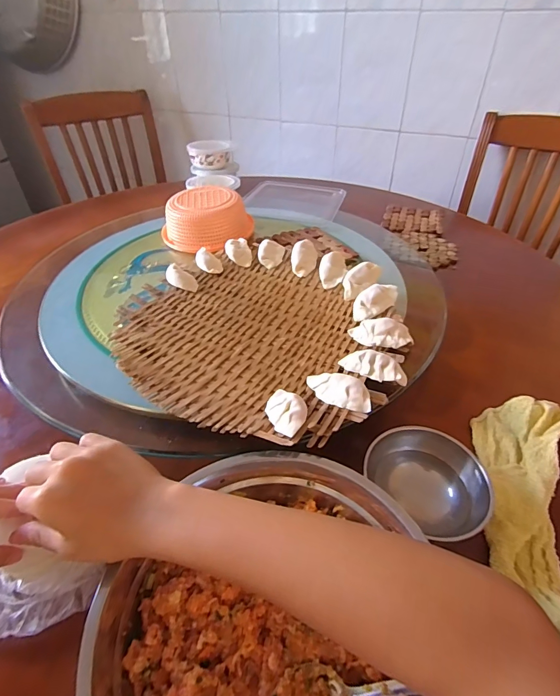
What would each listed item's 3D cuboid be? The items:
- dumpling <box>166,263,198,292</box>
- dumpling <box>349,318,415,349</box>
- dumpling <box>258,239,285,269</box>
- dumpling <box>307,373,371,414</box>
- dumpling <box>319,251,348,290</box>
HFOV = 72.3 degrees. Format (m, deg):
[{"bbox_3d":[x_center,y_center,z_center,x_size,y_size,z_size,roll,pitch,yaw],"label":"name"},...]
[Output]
[{"bbox_3d":[-0.146,-0.103,0.571,0.057,0.020,0.028,36,51,12],"label":"dumpling"},{"bbox_3d":[0.127,-0.018,0.485,0.076,0.028,0.031,12,43,13],"label":"dumpling"},{"bbox_3d":[-0.014,-0.153,0.628,0.042,0.027,0.054,0,42,0],"label":"dumpling"},{"bbox_3d":[0.061,0.045,0.403,0.074,0.020,0.036,22,46,23],"label":"dumpling"},{"bbox_3d":[0.081,-0.118,0.589,0.040,0.035,0.061,9,43,10],"label":"dumpling"}]

